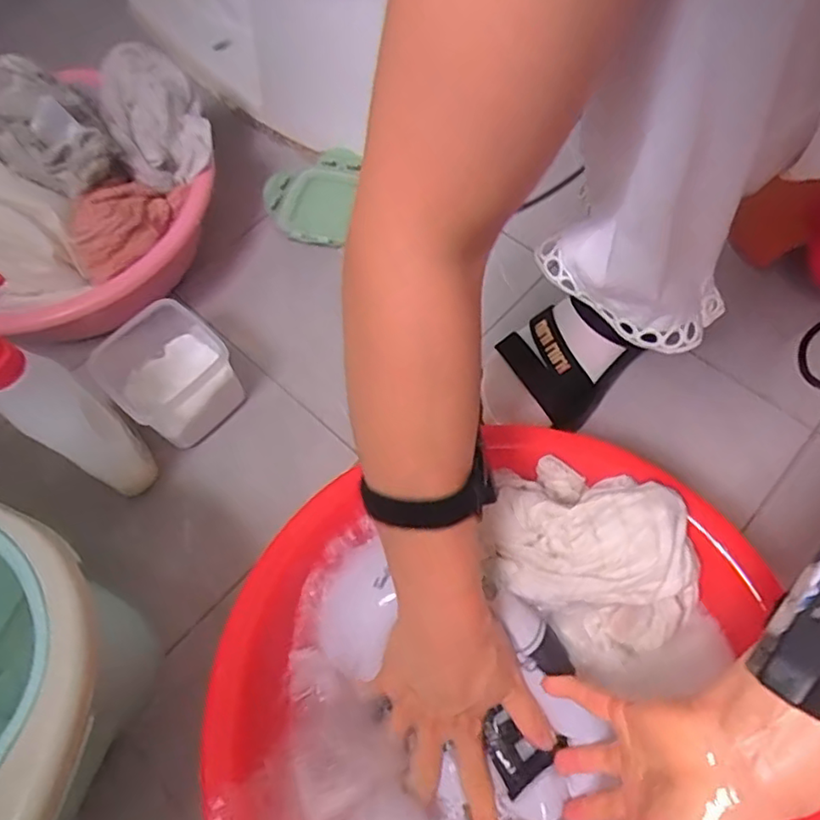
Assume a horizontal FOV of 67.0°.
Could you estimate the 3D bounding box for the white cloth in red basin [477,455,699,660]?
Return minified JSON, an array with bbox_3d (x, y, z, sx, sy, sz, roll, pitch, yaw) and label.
[{"bbox_3d":[0.122,0.097,0.436,0.164,0.080,0.109,31,70,16],"label":"white cloth in red basin"}]

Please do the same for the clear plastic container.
[{"bbox_3d":[-0.226,-0.032,0.590,0.107,0.085,0.105,41,73,19],"label":"clear plastic container"}]

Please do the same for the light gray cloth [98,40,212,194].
[{"bbox_3d":[-0.253,-0.293,0.619,0.094,0.051,0.143,-27,99,-16],"label":"light gray cloth"}]

